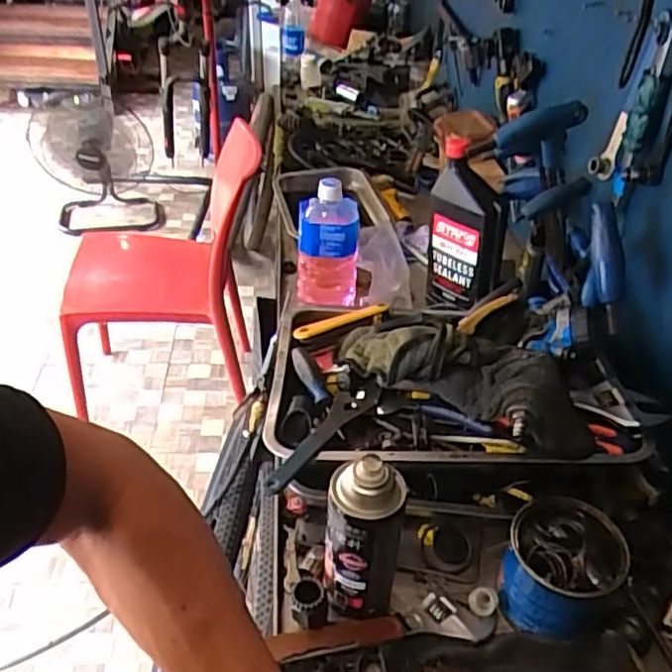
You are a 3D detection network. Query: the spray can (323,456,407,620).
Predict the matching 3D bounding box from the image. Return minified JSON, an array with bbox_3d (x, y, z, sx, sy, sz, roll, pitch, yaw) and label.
[{"bbox_3d":[0.024,0.178,0.593,0.062,0.186,0.055,9,38,8],"label":"spray can"}]

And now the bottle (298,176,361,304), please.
[{"bbox_3d":[-0.011,-0.123,0.924,0.082,0.167,0.075,0,38,-4],"label":"bottle"}]

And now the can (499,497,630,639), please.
[{"bbox_3d":[0.207,0.213,0.626,0.096,0.086,0.094,2,38,-2],"label":"can"}]

